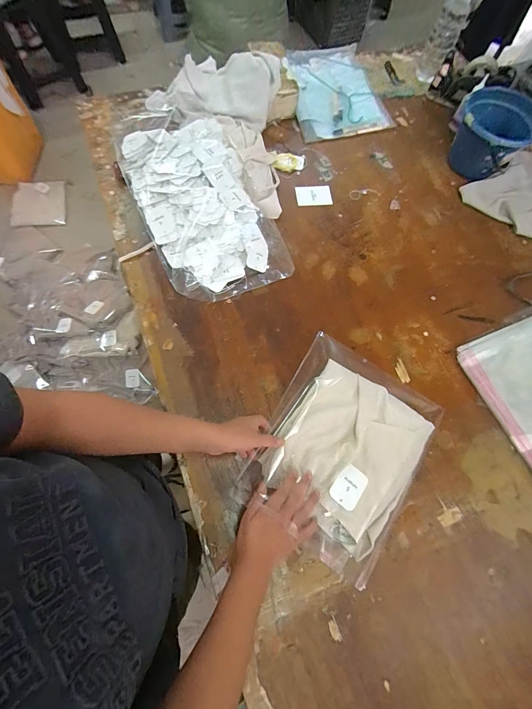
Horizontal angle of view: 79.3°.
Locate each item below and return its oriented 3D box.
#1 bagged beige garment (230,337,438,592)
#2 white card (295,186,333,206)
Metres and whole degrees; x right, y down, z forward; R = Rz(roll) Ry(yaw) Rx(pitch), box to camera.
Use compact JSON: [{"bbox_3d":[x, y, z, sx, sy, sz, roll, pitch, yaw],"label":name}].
[{"bbox_3d":[0.150,0.176,0.593,0.268,0.047,0.377,31,70,9],"label":"bagged beige garment"},{"bbox_3d":[0.125,-0.417,0.842,0.093,0.004,0.060,-7,78,-6],"label":"white card"}]

